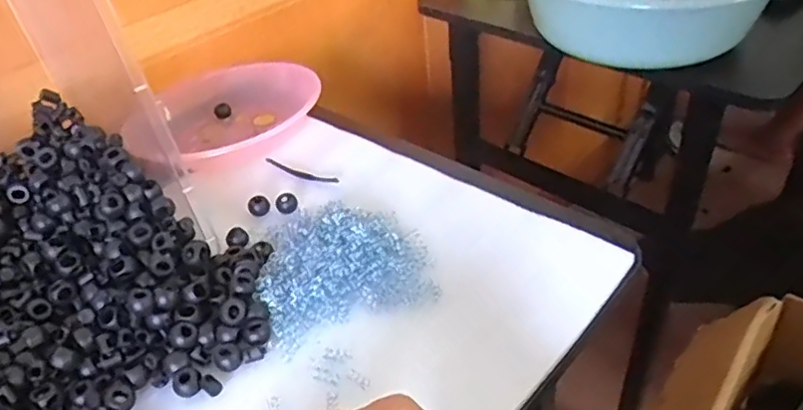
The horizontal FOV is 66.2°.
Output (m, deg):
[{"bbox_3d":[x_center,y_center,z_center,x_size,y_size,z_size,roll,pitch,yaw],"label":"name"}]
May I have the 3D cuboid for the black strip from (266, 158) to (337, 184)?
[{"bbox_3d":[-0.091,-0.029,0.554,0.079,0.004,0.009,18,44,24],"label":"black strip"}]

